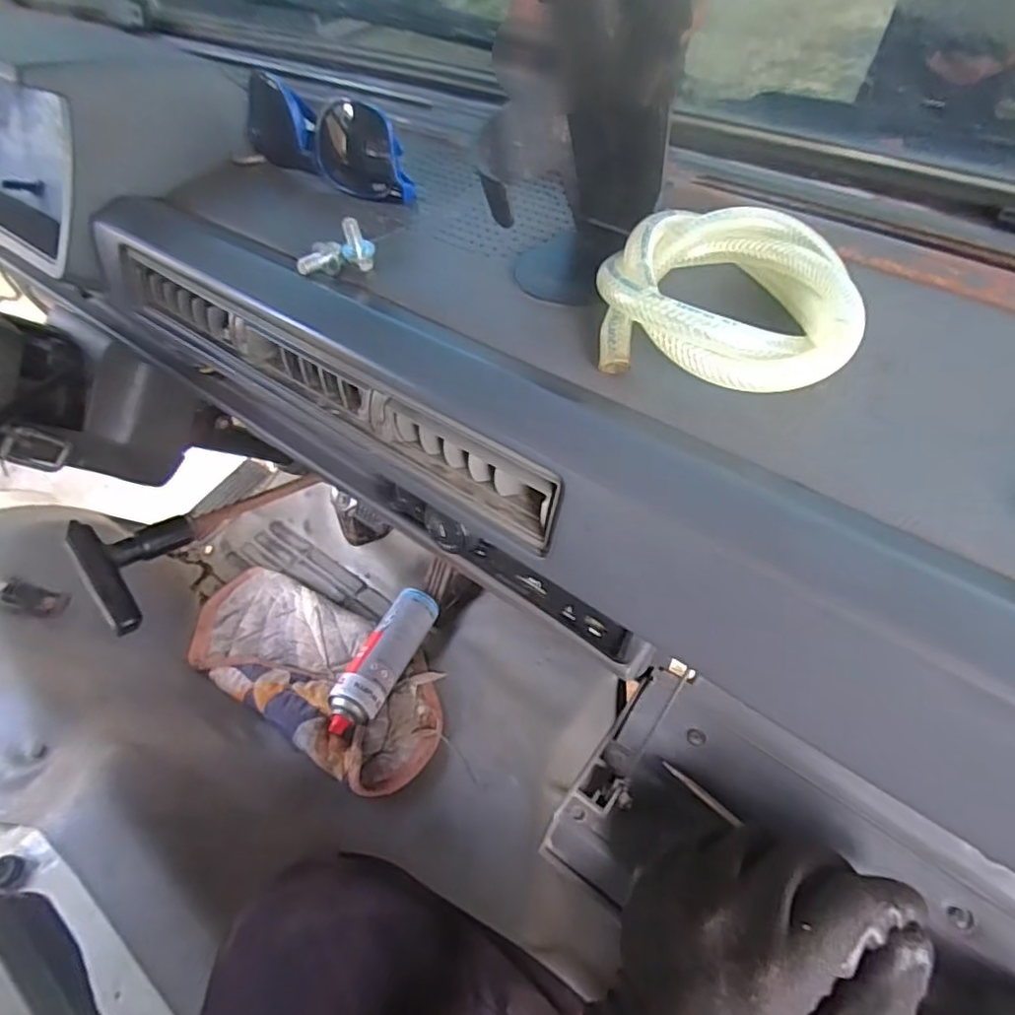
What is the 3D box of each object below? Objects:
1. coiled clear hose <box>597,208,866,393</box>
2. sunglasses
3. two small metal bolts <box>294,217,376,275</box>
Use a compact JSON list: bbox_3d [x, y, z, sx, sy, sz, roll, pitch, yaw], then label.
[{"bbox_3d":[0.094,-0.090,0.269,0.100,0.031,0.087,11,57,15],"label":"coiled clear hose"},{"bbox_3d":[-0.115,-0.240,0.406,0.046,0.046,0.148,-40,59,-19],"label":"sunglasses"},{"bbox_3d":[-0.093,-0.139,0.339,0.041,0.025,0.014,-19,55,-6],"label":"two small metal bolts"}]

